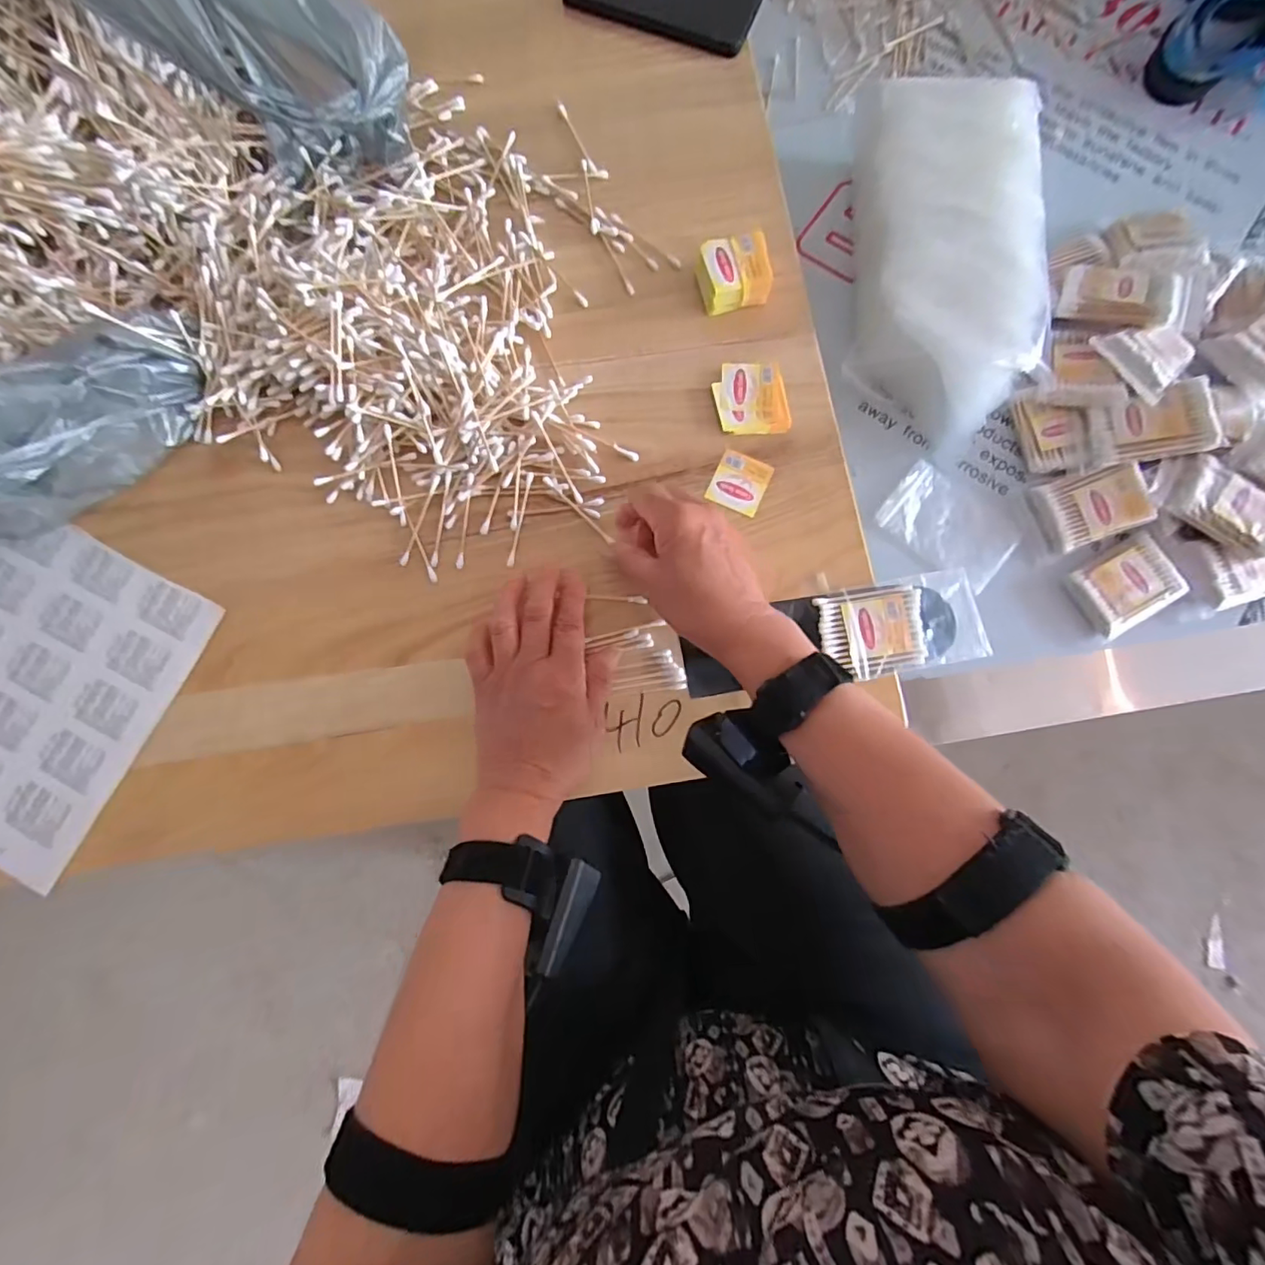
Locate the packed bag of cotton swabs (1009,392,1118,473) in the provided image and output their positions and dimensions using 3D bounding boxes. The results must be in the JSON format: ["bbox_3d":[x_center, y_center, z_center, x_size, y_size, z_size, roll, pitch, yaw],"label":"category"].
[{"bbox_3d":[0.347,-0.164,0.454,0.052,0.018,0.072,-9,83,10],"label":"packed bag of cotton swabs"}]

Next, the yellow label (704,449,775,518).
[{"bbox_3d":[0.080,-0.111,0.416,0.039,0.004,0.040,24,83,3],"label":"yellow label"}]

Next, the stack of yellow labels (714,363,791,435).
[{"bbox_3d":[0.090,-0.177,0.423,0.054,0.004,0.054,-4,82,-1],"label":"stack of yellow labels"}]

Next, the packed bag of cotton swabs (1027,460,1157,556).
[{"bbox_3d":[0.369,-0.101,0.451,0.074,0.022,0.055,-19,86,12],"label":"packed bag of cotton swabs"}]

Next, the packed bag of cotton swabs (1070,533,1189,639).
[{"bbox_3d":[0.392,-0.037,0.446,0.077,0.022,0.056,-27,81,-3],"label":"packed bag of cotton swabs"}]

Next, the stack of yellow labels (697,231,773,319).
[{"bbox_3d":[0.078,-0.271,0.425,0.047,0.030,0.044,-12,82,-2],"label":"stack of yellow labels"}]

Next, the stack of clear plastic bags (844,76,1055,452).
[{"bbox_3d":[0.252,-0.297,0.459,0.132,0.082,0.277,2,81,2],"label":"stack of clear plastic bags"}]

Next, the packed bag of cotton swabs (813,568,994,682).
[{"bbox_3d":[0.191,-0.005,0.397,0.113,0.010,0.064,-11,82,-2],"label":"packed bag of cotton swabs"}]

